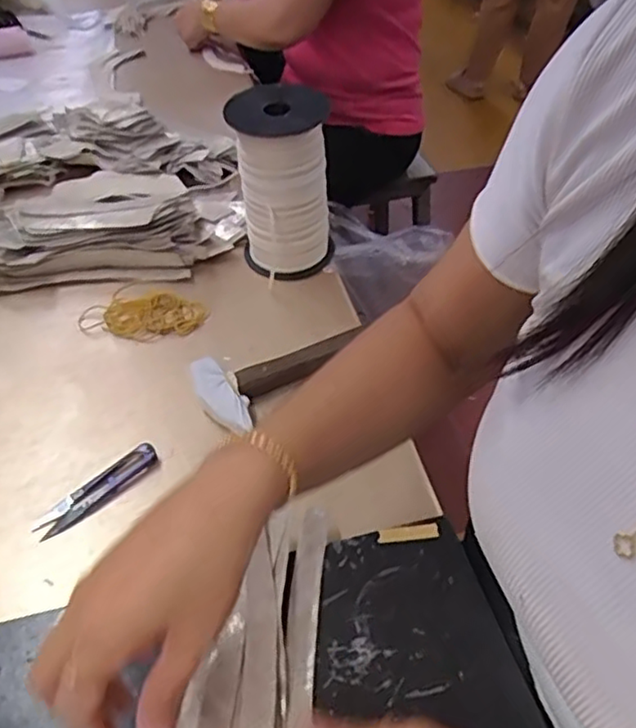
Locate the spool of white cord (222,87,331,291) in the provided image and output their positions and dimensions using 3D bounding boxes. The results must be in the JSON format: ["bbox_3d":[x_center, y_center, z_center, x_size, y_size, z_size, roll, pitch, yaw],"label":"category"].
[{"bbox_3d":[-0.038,-0.176,0.657,0.081,0.174,0.077,-28,51,-25],"label":"spool of white cord"}]

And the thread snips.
[{"bbox_3d":[-0.168,0.094,0.498,0.025,0.011,0.098,32,53,29],"label":"thread snips"}]

